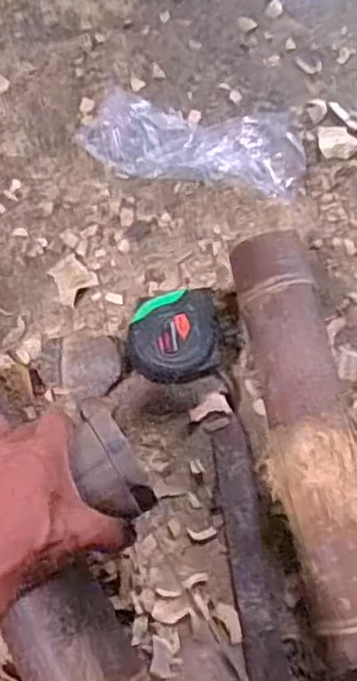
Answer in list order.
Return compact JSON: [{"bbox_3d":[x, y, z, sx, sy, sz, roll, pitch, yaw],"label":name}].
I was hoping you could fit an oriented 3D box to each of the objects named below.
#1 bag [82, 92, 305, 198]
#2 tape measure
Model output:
[{"bbox_3d":[0.018,-0.203,0.687,0.210,0.034,0.093,10,71,3],"label":"bag"},{"bbox_3d":[-0.003,-0.001,0.615,0.079,0.045,0.075,0,71,0],"label":"tape measure"}]

